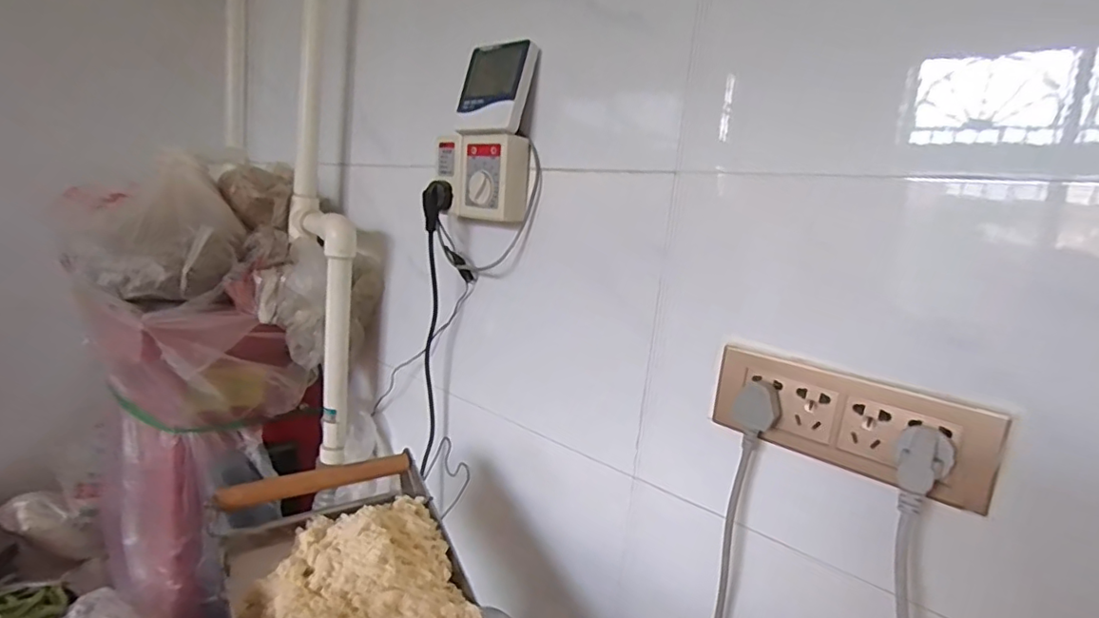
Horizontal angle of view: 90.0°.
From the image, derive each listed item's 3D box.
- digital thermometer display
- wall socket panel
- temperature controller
[{"bbox_3d":[-0.062,-0.243,0.616,0.090,0.100,0.023,12,-4,36],"label":"digital thermometer display"},{"bbox_3d":[0.219,0.084,0.416,0.188,0.067,0.018,14,12,35],"label":"wall socket panel"},{"bbox_3d":[-0.078,-0.152,0.640,0.116,0.090,0.045,15,13,40],"label":"temperature controller"}]

